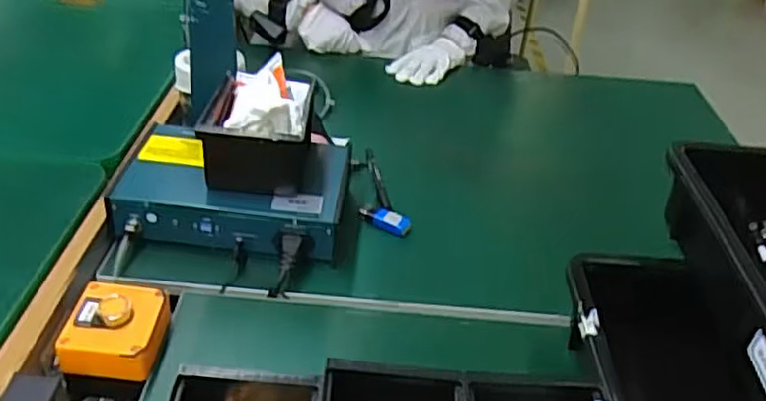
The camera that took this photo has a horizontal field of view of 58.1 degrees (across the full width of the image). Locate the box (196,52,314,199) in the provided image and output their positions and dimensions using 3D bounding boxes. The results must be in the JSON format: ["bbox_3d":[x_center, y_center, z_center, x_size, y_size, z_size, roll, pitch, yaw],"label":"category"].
[{"bbox_3d":[-0.129,-0.080,0.732,0.102,0.091,0.147,4,36,-2],"label":"box"}]

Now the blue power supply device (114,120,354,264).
[{"bbox_3d":[-0.153,-0.015,0.743,0.235,0.059,0.165,7,36,3],"label":"blue power supply device"}]

